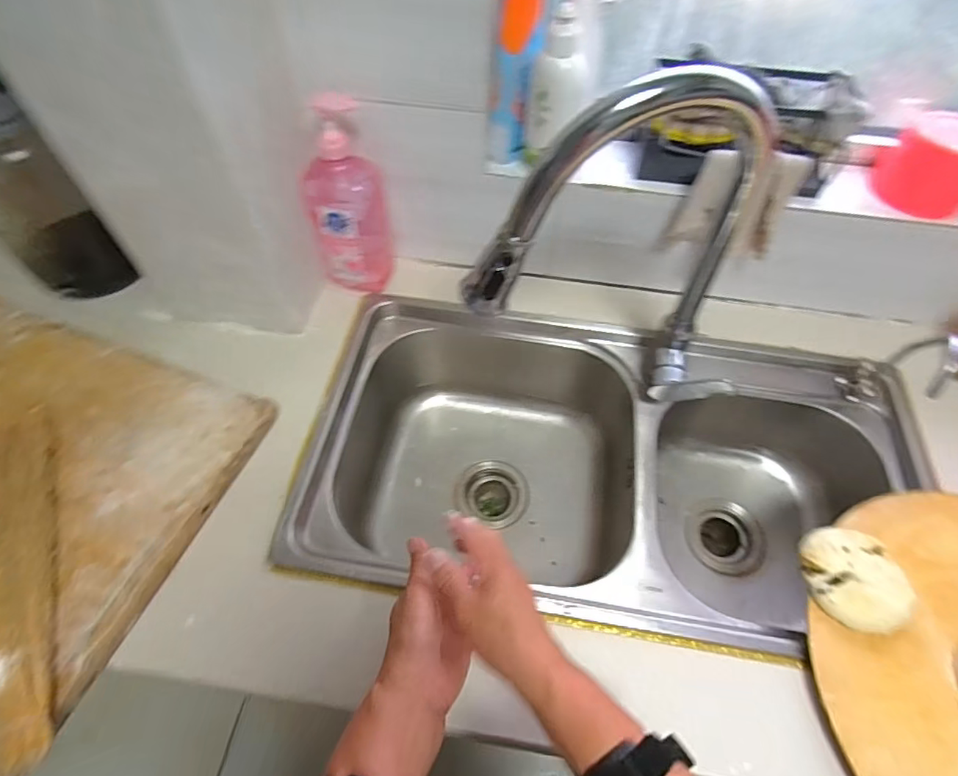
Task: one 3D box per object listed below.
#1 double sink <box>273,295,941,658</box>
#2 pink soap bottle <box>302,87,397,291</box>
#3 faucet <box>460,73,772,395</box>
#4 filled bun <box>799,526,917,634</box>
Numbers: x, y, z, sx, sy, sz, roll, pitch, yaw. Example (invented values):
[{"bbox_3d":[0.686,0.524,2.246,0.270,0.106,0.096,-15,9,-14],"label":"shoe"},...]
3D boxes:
[{"bbox_3d":[0.162,0.124,0.736,0.718,0.233,0.403,8,58,5],"label":"double sink"},{"bbox_3d":[-0.168,-0.236,0.688,0.096,0.246,0.071,-14,59,-10],"label":"pink soap bottle"},{"bbox_3d":[0.153,-0.102,0.529,0.341,0.397,0.072,-8,58,-5],"label":"faucet"},{"bbox_3d":[0.387,0.195,0.538,0.098,0.023,0.097,1,58,-1],"label":"filled bun"}]

